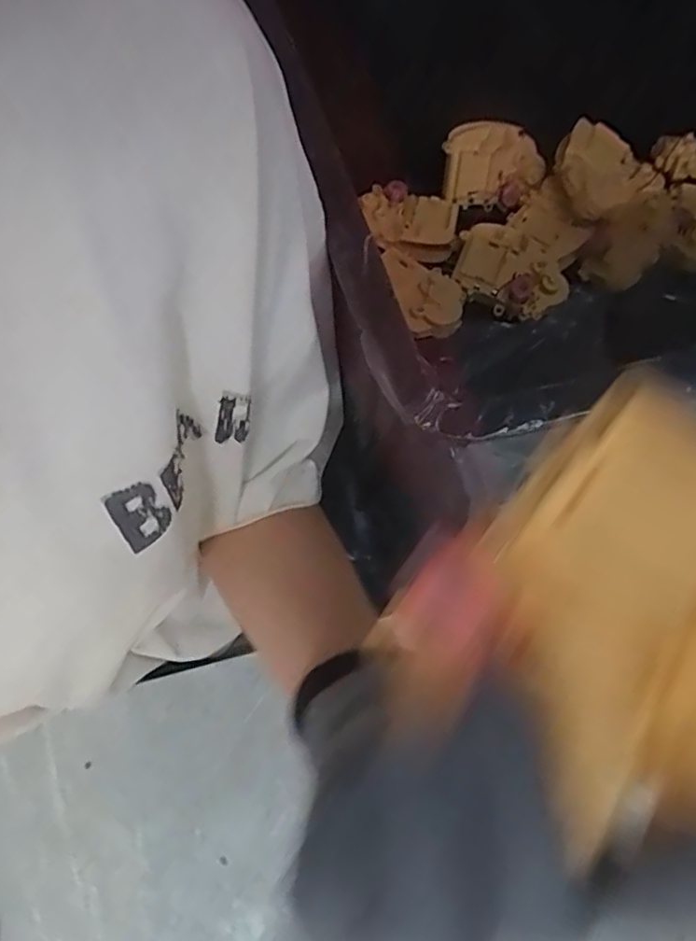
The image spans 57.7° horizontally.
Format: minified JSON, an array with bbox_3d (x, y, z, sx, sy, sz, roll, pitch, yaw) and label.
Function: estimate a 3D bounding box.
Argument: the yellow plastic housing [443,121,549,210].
[{"bbox_3d":[0.136,-0.282,0.582,0.088,0.070,0.035,-16,62,-10],"label":"yellow plastic housing"}]

